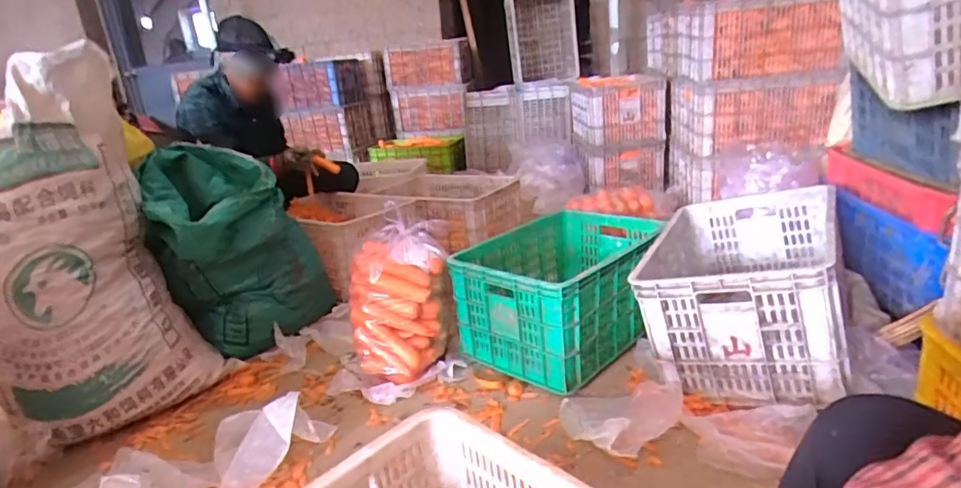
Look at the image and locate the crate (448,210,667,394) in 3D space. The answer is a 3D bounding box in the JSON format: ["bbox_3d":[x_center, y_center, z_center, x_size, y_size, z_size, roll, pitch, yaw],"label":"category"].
[{"bbox_3d":[0.219,0.100,1.402,0.369,0.240,0.514,9,24,39],"label":"crate"}]

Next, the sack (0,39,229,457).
[{"bbox_3d":[-0.855,0.023,1.165,0.390,0.749,0.206,-21,23,-37],"label":"sack"}]

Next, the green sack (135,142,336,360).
[{"bbox_3d":[-0.649,0.019,1.476,0.365,0.523,0.332,-14,20,-21],"label":"green sack"}]

